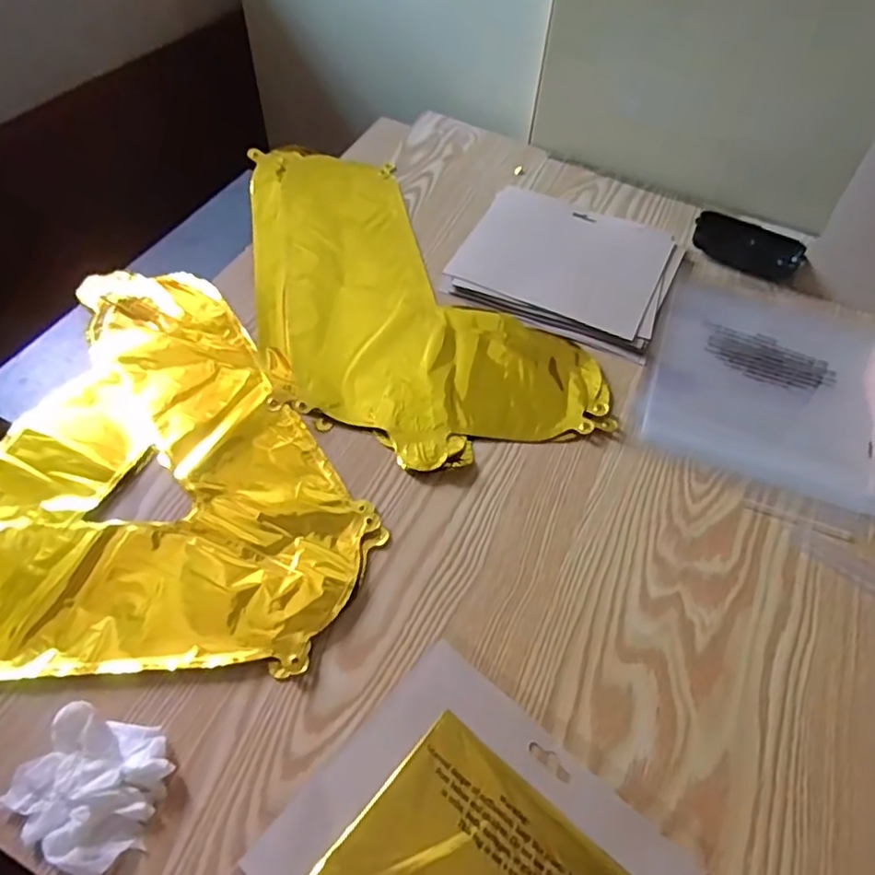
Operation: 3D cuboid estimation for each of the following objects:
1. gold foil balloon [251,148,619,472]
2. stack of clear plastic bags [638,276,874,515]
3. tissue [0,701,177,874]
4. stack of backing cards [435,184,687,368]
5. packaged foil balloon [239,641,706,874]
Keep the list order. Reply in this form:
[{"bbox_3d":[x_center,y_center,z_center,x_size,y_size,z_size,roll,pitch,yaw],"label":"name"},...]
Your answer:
[{"bbox_3d":[-0.059,-0.137,0.580,0.233,0.018,0.430,-27,61,-21],"label":"gold foil balloon"},{"bbox_3d":[0.304,-0.055,0.557,0.211,0.011,0.234,20,56,10],"label":"stack of clear plastic bags"},{"bbox_3d":[-0.191,0.189,0.334,0.078,0.021,0.070,13,55,5],"label":"tissue"},{"bbox_3d":[0.129,-0.174,0.616,0.200,0.012,0.177,22,56,11],"label":"stack of backing cards"},{"bbox_3d":[0.022,0.232,0.332,0.193,0.016,0.163,36,60,20],"label":"packaged foil balloon"}]

